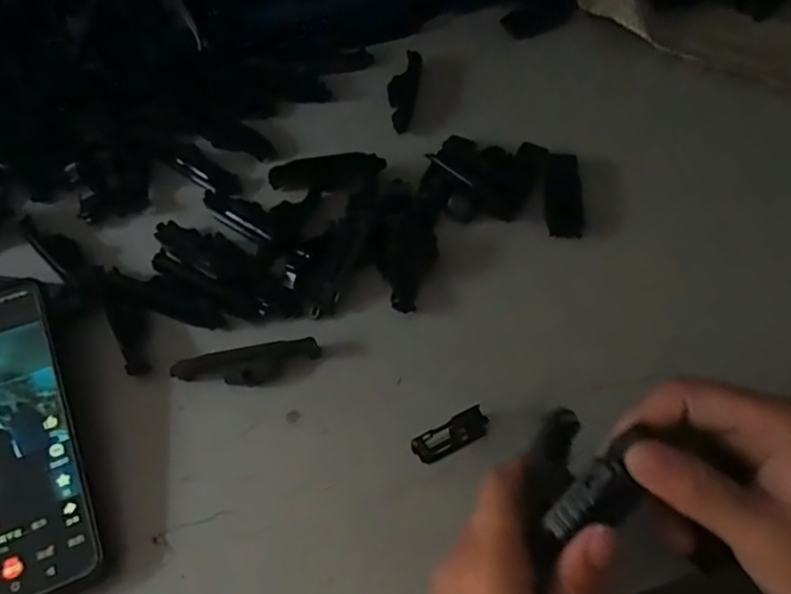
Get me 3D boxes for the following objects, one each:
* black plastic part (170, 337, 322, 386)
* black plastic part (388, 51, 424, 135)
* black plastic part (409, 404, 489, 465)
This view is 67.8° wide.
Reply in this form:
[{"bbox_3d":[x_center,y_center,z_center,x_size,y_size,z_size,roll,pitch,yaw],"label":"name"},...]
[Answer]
[{"bbox_3d":[-0.083,0.038,0.329,0.079,0.014,0.021,-10,61,-5],"label":"black plastic part"},{"bbox_3d":[0.006,-0.154,0.437,0.021,0.008,0.080,6,61,4],"label":"black plastic part"},{"bbox_3d":[0.029,0.072,0.308,0.042,0.013,0.013,-22,63,-12],"label":"black plastic part"}]

